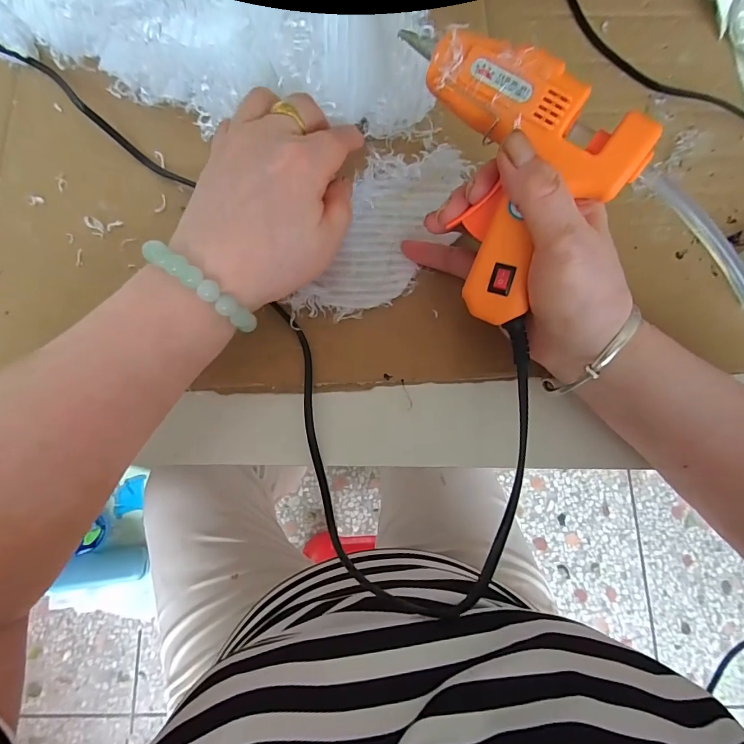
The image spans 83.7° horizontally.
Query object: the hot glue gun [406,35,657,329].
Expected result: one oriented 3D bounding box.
[{"bbox_3d":[0.084,-0.103,0.209,0.093,0.030,0.142,-7,102,21],"label":"hot glue gun"}]

